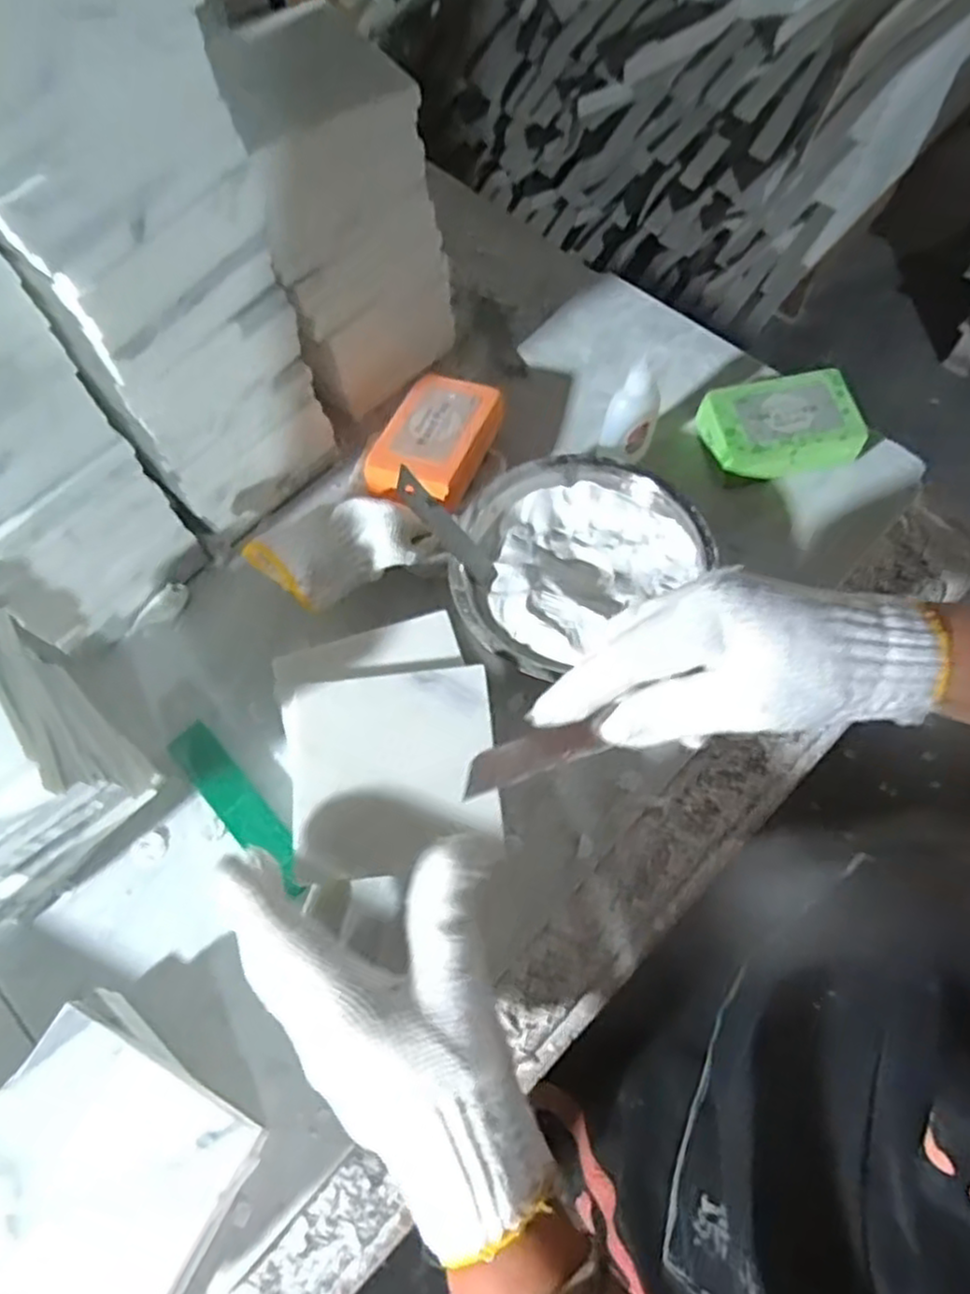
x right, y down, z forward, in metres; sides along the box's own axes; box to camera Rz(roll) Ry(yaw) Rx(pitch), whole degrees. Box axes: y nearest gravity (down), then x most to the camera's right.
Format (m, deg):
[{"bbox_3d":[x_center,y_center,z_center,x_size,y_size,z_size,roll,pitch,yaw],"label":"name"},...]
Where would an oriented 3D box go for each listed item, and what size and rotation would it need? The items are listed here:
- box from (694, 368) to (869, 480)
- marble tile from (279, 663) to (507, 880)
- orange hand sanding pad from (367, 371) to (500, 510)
[{"bbox_3d":[0.199,-0.149,0.486,0.095,0.028,0.064,-10,65,-6],"label":"box"},{"bbox_3d":[-0.046,0.061,0.361,0.101,0.013,0.099,-5,64,-3],"label":"marble tile"},{"bbox_3d":[-0.031,-0.137,0.471,0.063,0.021,0.097,19,65,8],"label":"orange hand sanding pad"}]

